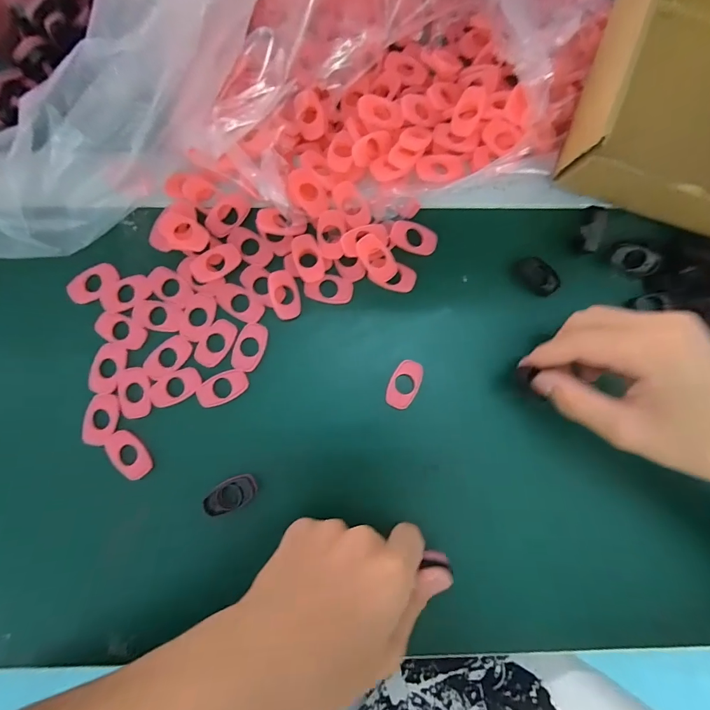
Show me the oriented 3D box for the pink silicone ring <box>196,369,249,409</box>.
[{"bbox_3d":[-0.087,0.021,0.240,0.034,0.004,0.019,-29,85,-4],"label":"pink silicone ring"}]

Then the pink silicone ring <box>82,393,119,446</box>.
[{"bbox_3d":[-0.163,0.041,0.235,0.019,0.004,0.032,11,83,0],"label":"pink silicone ring"}]

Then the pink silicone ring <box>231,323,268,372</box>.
[{"bbox_3d":[-0.070,-0.005,0.243,0.019,0.004,0.032,19,83,1],"label":"pink silicone ring"}]

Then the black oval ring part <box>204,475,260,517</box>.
[{"bbox_3d":[-0.078,0.089,0.232,0.033,0.007,0.018,-28,85,-4],"label":"black oval ring part"}]

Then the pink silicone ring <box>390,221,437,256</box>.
[{"bbox_3d":[0.041,-0.081,0.251,0.033,0.005,0.019,12,83,0],"label":"pink silicone ring"}]

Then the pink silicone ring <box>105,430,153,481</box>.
[{"bbox_3d":[-0.144,0.063,0.233,0.017,0.005,0.032,-41,86,-5],"label":"pink silicone ring"}]

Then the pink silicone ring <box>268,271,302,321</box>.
[{"bbox_3d":[-0.047,-0.041,0.246,0.018,0.004,0.033,-14,84,-3],"label":"pink silicone ring"}]

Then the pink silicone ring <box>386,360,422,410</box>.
[{"bbox_3d":[0.033,0.019,0.242,0.019,0.004,0.032,23,84,2],"label":"pink silicone ring"}]

